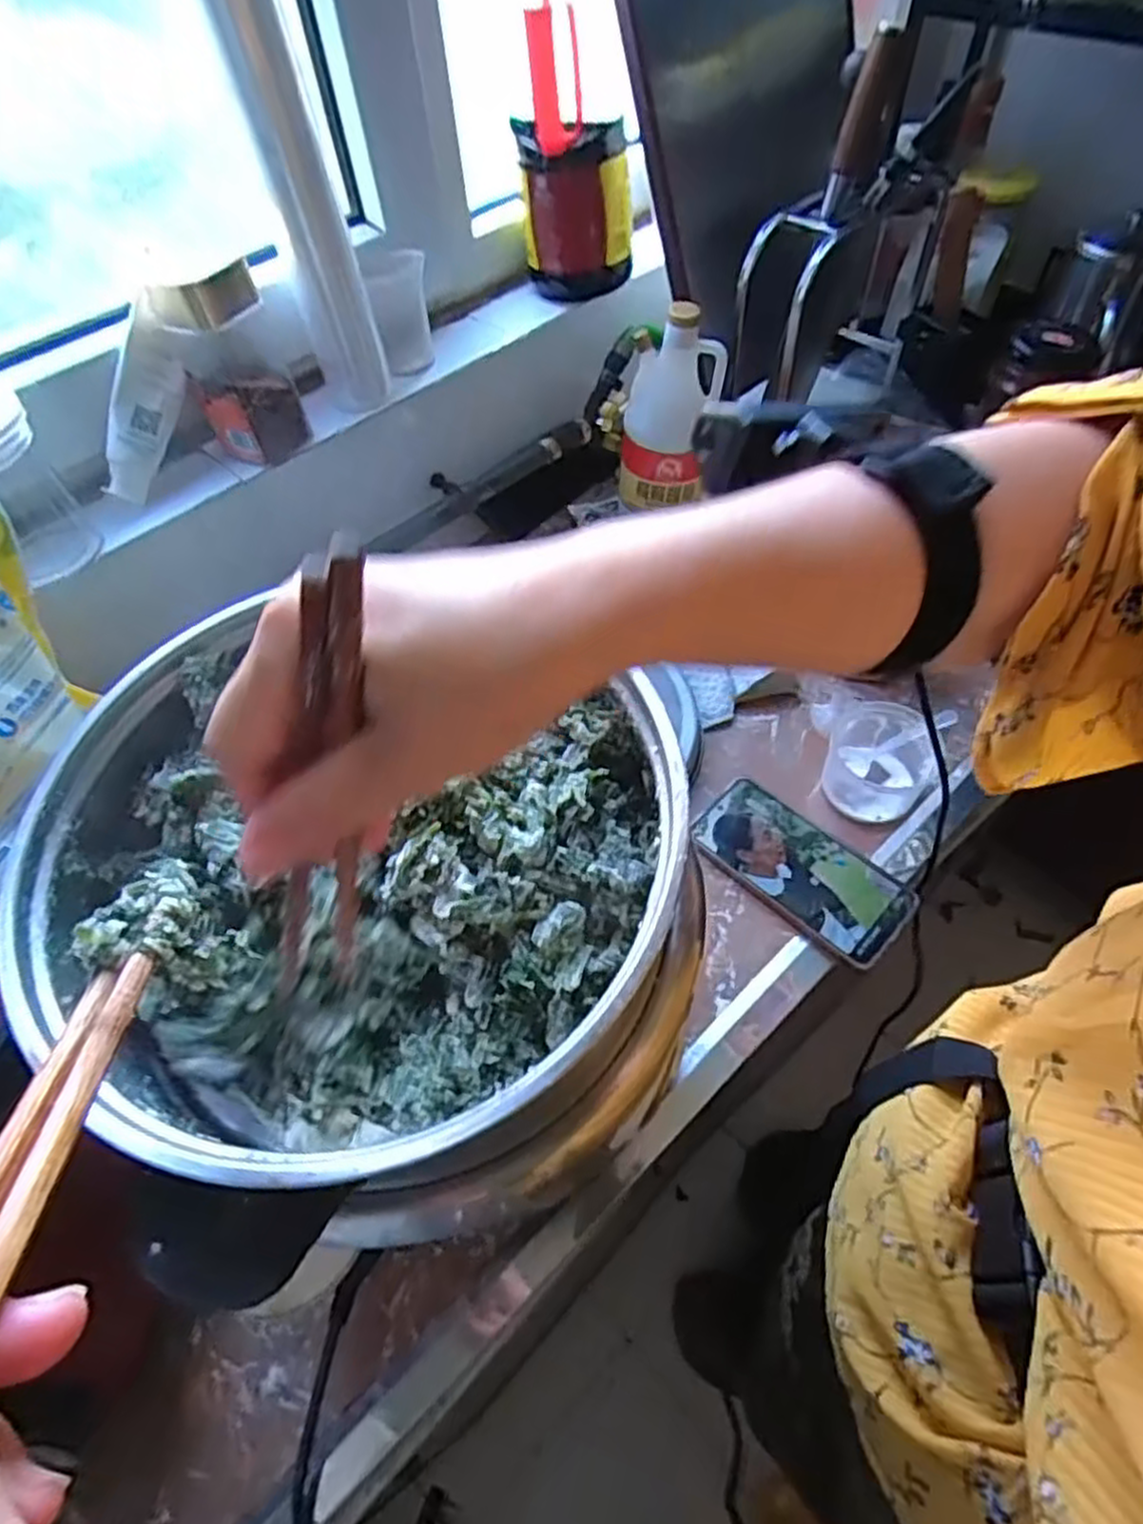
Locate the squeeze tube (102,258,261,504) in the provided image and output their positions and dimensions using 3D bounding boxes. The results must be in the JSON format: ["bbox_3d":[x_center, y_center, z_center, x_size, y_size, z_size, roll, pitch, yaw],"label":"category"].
[{"bbox_3d":[-0.314,-0.300,0.585,0.062,0.054,0.192,46,108,28],"label":"squeeze tube"}]

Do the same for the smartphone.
[{"bbox_3d":[0.174,0.080,0.580,0.163,0.008,0.074,37,65,25],"label":"smartphone"}]

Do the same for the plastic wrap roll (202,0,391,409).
[{"bbox_3d":[-0.199,-0.424,0.569,0.054,0.292,0.045,-20,57,-10],"label":"plastic wrap roll"}]

